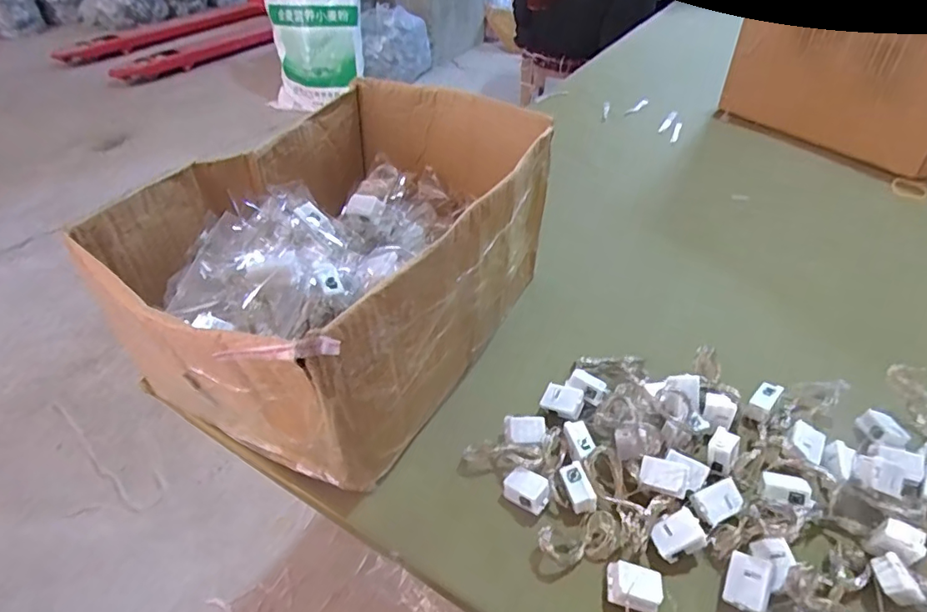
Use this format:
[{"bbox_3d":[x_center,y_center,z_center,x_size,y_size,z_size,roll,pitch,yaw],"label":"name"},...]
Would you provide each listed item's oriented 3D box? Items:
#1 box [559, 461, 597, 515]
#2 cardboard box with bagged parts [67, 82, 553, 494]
[{"bbox_3d":[0.066,0.106,0.319,0.014,0.009,0.027,-15,44,-10],"label":"box"},{"bbox_3d":[-0.073,-0.034,0.390,0.195,0.146,0.289,20,49,23],"label":"cardboard box with bagged parts"}]

